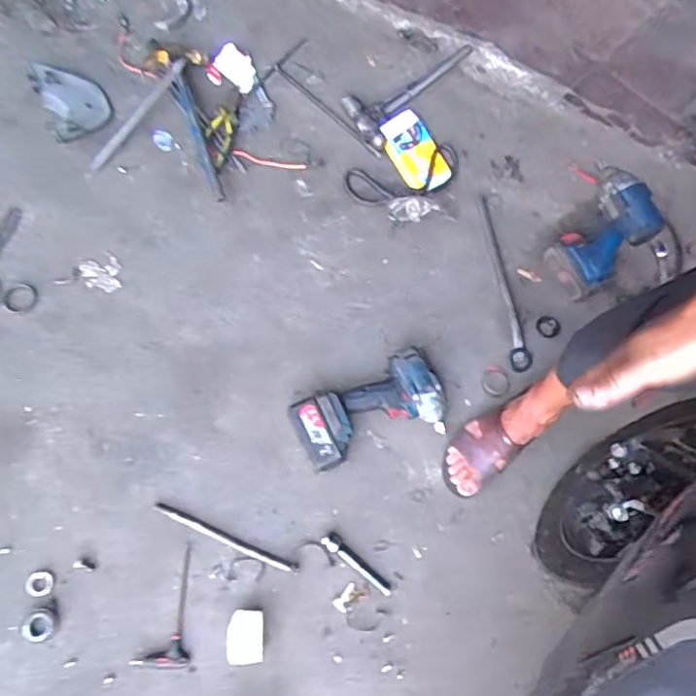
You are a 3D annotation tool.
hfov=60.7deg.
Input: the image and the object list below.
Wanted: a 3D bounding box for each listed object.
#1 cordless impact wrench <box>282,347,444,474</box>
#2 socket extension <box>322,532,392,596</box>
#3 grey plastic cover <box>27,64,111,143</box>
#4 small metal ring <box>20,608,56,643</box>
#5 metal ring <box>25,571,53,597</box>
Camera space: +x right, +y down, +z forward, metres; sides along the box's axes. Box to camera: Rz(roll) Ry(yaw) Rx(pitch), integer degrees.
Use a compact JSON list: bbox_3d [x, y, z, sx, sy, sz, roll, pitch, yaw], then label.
[{"bbox_3d":[0.037,0.101,0.944,0.245,0.065,0.138,-21,72,-13],"label":"cordless impact wrench"},{"bbox_3d":[0.013,0.326,0.894,0.124,0.017,0.025,41,74,12],"label":"socket extension"},{"bbox_3d":[-0.530,-0.482,1.143,0.112,0.024,0.188,-26,73,-10],"label":"grey plastic cover"},{"bbox_3d":[-0.443,0.397,0.853,0.046,0.012,0.044,0,70,-1],"label":"small metal ring"},{"bbox_3d":[-0.457,0.349,0.880,0.039,0.004,0.036,0,70,-1],"label":"metal ring"}]

